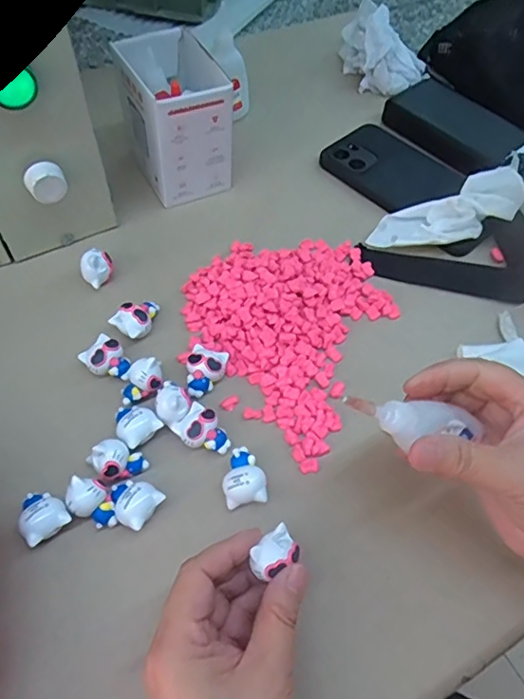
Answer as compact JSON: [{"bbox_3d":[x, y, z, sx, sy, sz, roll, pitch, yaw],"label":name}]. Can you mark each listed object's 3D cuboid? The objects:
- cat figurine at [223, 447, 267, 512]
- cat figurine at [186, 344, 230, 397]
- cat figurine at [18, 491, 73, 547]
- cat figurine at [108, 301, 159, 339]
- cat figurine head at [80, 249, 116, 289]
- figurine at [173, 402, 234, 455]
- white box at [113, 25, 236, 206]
[{"bbox_3d":[-0.011,0.076,0.326,0.024,0.018,0.034,-6,57,-6],"label":"cat figurine"},{"bbox_3d":[-0.038,0.014,0.366,0.025,0.018,0.033,9,56,4],"label":"cat figurine"},{"bbox_3d":[-0.125,0.093,0.308,0.025,0.016,0.030,-35,64,-22],"label":"cat figurine"},{"bbox_3d":[-0.087,-0.022,0.389,0.025,0.019,0.032,39,63,21],"label":"cat figurine"},{"bbox_3d":[-0.123,-0.059,0.406,0.023,0.025,0.022,-17,59,-13],"label":"cat figurine head"},{"bbox_3d":[-0.036,0.051,0.341,0.035,0.015,0.024,33,61,18],"label":"figurine"},{"bbox_3d":[-0.072,-0.193,0.454,0.067,0.093,0.096,-24,60,-17],"label":"white box"}]

